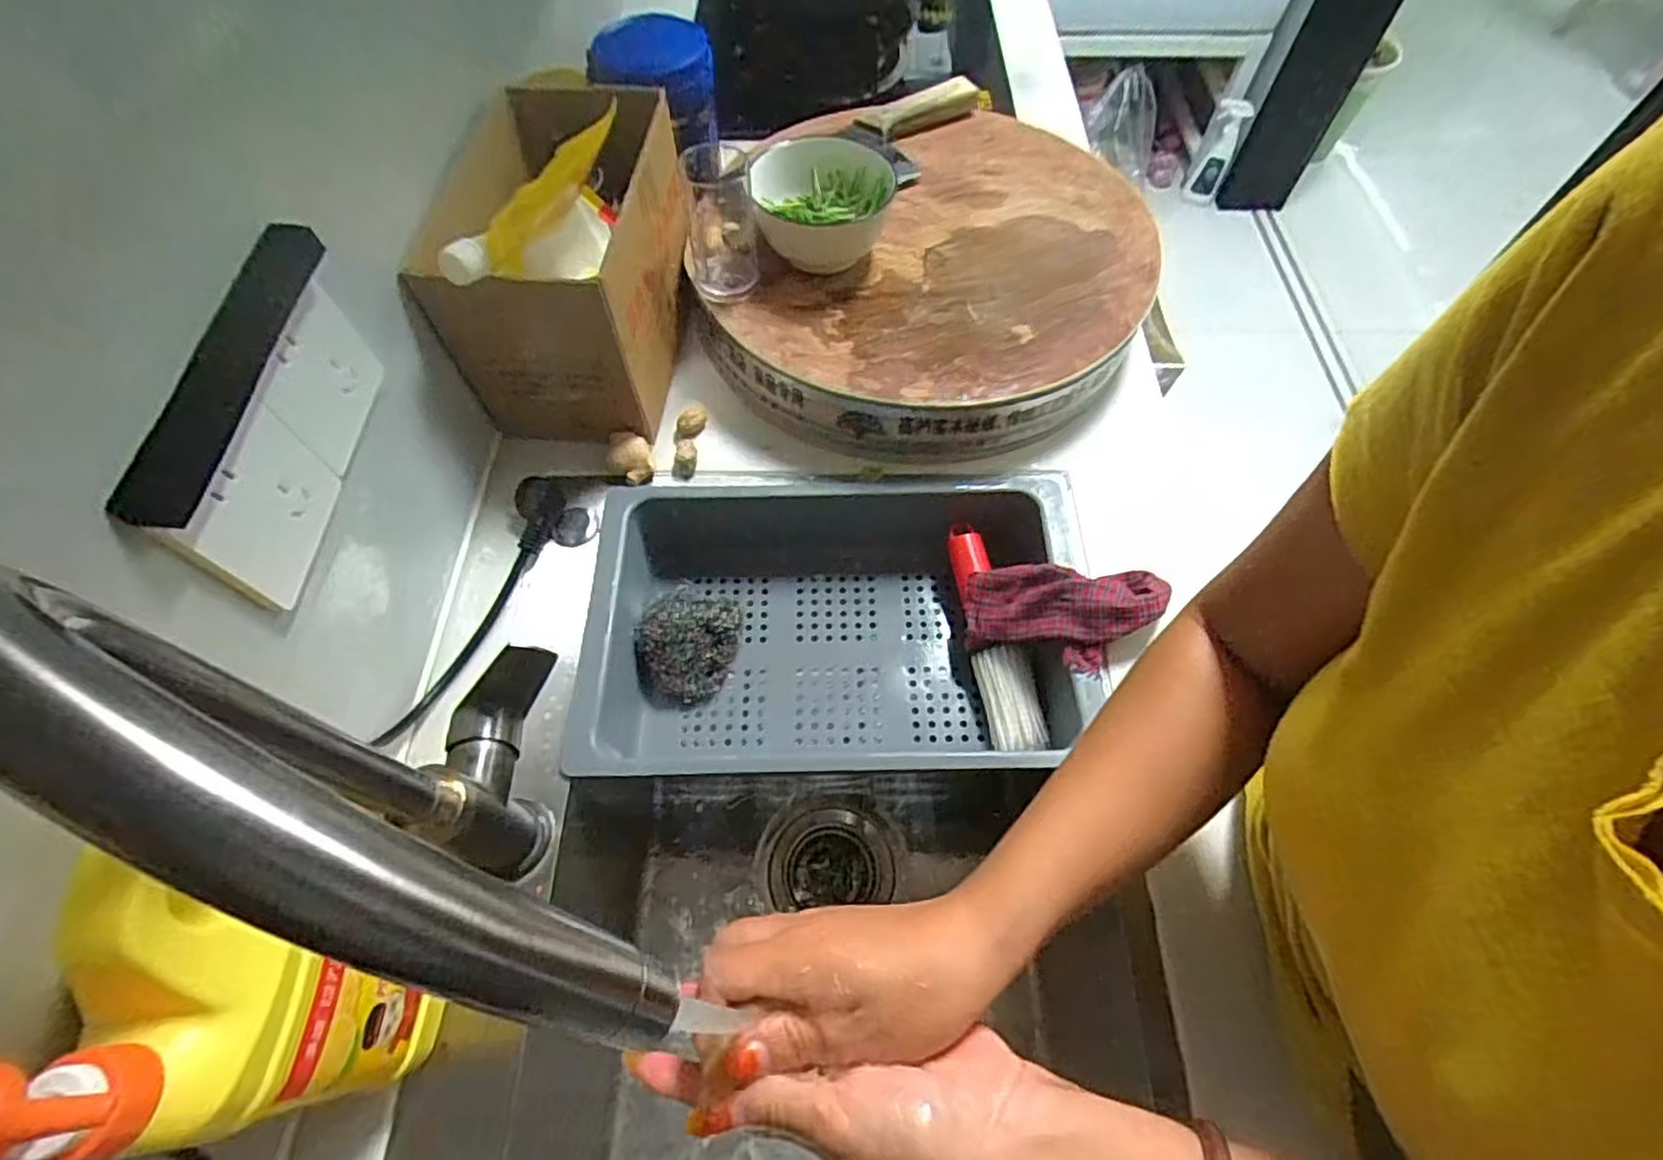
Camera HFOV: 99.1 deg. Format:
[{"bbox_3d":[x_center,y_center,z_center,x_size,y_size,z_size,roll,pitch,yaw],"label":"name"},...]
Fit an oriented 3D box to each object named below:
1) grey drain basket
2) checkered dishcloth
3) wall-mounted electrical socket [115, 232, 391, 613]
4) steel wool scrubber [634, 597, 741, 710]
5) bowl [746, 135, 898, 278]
[{"bbox_3d":[0.005,0.041,0.576,0.387,0.093,0.249,-2,62,-1],"label":"grey drain basket"},{"bbox_3d":[0.168,0.027,0.535,0.146,0.038,0.075,-1,57,33],"label":"checkered dishcloth"},{"bbox_3d":[-0.284,-0.085,0.368,0.022,0.094,0.175,-2,62,-1],"label":"wall-mounted electrical socket"},{"bbox_3d":[-0.117,0.057,0.589,0.082,0.044,0.085,0,62,0],"label":"steel wool scrubber"},{"bbox_3d":[-0.006,-0.309,0.593,0.112,0.058,0.113,0,62,0],"label":"bowl"}]

